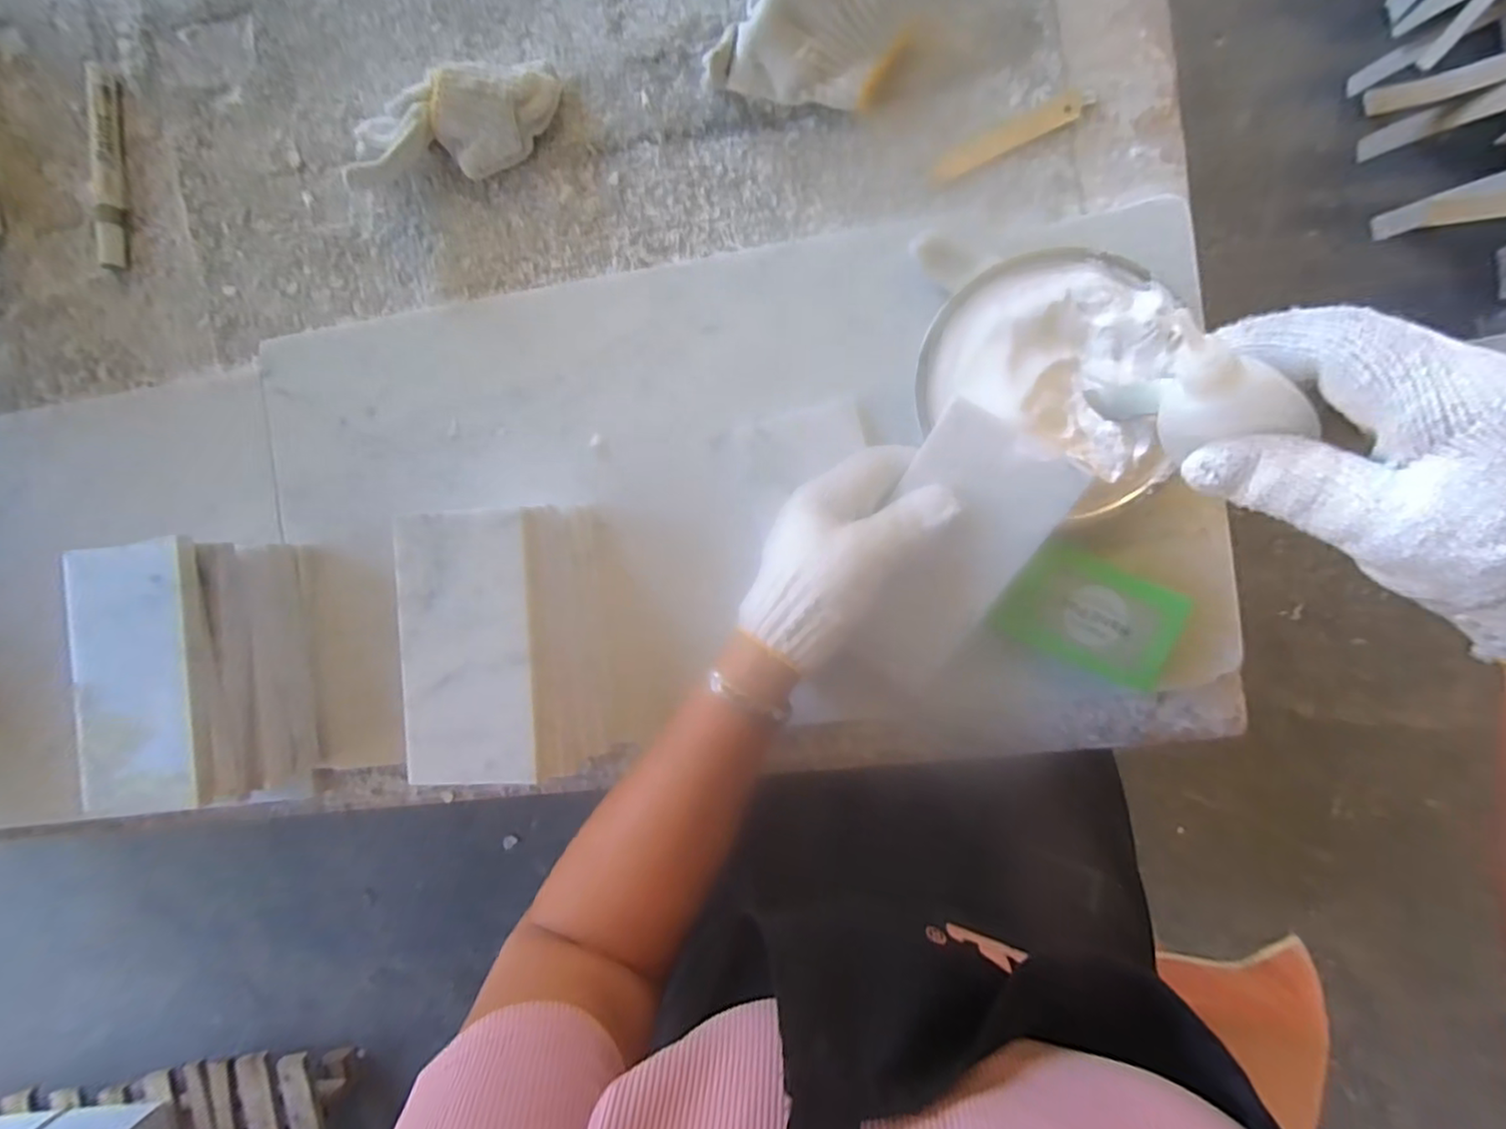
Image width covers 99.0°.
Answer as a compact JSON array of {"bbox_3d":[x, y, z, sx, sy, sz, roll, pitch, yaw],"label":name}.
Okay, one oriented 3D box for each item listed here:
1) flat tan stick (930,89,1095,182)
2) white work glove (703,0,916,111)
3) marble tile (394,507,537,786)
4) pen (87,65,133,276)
[{"bbox_3d":[0.160,-0.267,0.397,0.102,0.004,0.018,-25,89,6],"label":"flat tan stick"},{"bbox_3d":[0.039,-0.341,0.383,0.111,0.056,0.105,13,93,6],"label":"white work glove"},{"bbox_3d":[-0.158,0.045,0.353,0.072,0.014,0.147,-3,91,4],"label":"marble tile"},{"bbox_3d":[-0.469,-0.288,0.467,0.020,0.017,0.141,0,91,6],"label":"pen"}]

